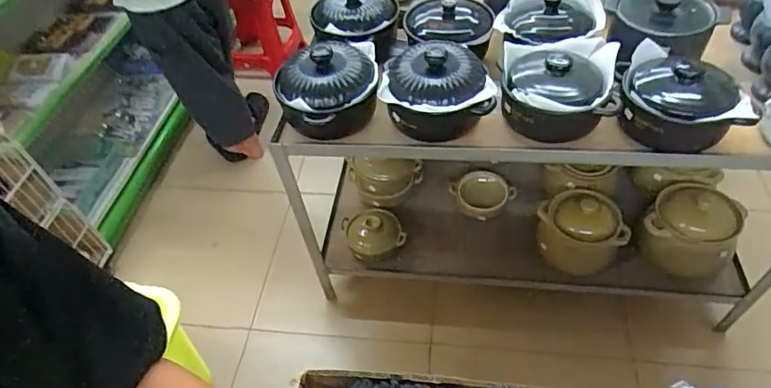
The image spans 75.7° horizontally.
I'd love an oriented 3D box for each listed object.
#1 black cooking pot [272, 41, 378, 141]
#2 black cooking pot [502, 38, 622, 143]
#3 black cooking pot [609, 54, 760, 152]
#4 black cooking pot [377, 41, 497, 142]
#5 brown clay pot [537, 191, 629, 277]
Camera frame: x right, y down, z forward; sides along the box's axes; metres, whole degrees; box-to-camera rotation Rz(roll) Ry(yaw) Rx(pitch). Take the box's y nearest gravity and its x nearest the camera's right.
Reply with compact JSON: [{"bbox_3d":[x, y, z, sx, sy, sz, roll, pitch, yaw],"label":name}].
[{"bbox_3d":[-0.123,-0.234,1.103,0.233,0.175,0.197,-16,50,-8],"label":"black cooking pot"},{"bbox_3d":[0.376,-0.235,1.086,0.239,0.124,0.230,5,50,10],"label":"black cooking pot"},{"bbox_3d":[0.608,-0.199,1.017,0.251,0.143,0.177,16,53,18],"label":"black cooking pot"},{"bbox_3d":[0.116,-0.230,1.088,0.240,0.140,0.201,3,50,9],"label":"black cooking pot"},{"bbox_3d":[0.561,0.090,1.431,0.225,0.168,0.222,-3,50,3],"label":"brown clay pot"}]

